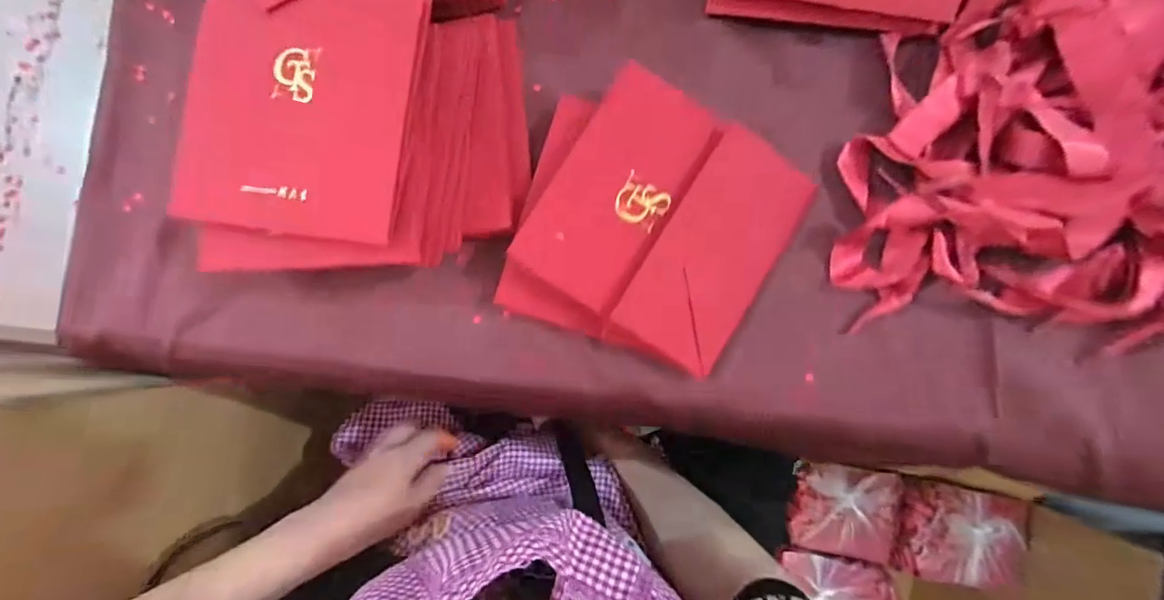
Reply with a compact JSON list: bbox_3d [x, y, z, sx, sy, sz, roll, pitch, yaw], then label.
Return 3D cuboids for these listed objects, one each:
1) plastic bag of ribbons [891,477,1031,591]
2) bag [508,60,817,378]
[{"bbox_3d":[0.582,0.357,0.726,0.182,0.051,0.141,9,87,5],"label":"plastic bag of ribbons"},{"bbox_3d":[0.051,-0.050,0.291,0.136,0.012,0.139,32,87,0],"label":"bag"}]

